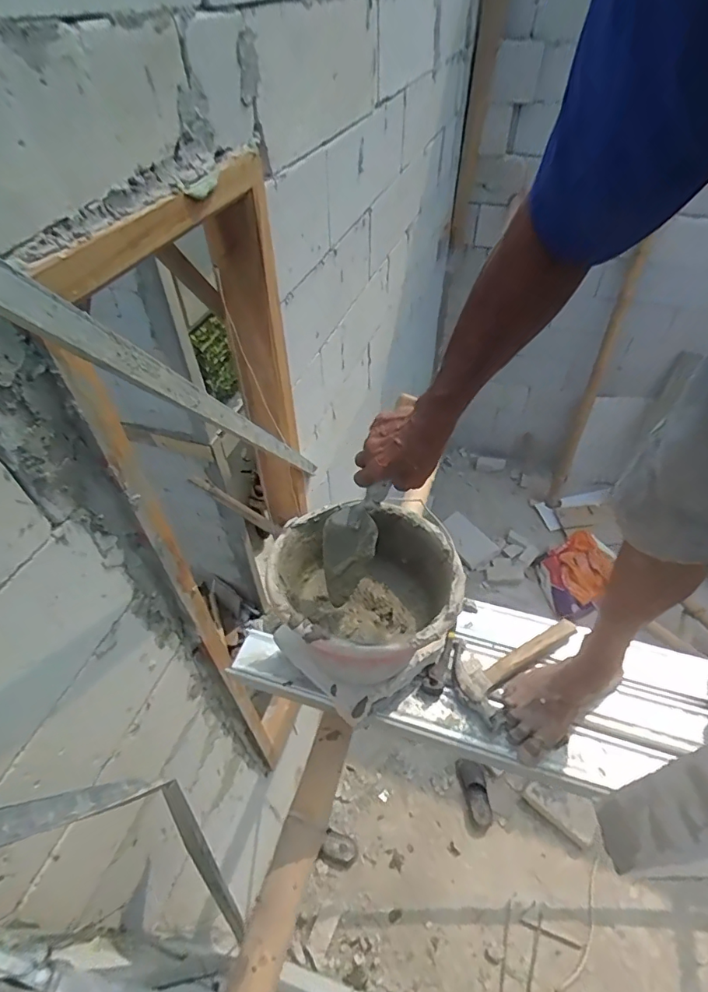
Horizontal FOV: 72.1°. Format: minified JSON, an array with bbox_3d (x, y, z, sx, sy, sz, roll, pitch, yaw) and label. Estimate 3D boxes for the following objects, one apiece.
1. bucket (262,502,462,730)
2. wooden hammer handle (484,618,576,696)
[{"bbox_3d":[0.018,0.145,0.674,0.237,0.182,0.228,-1,48,1],"label":"bucket"},{"bbox_3d":[0.275,0.248,0.765,0.190,0.019,0.032,-24,51,-19],"label":"wooden hammer handle"}]

